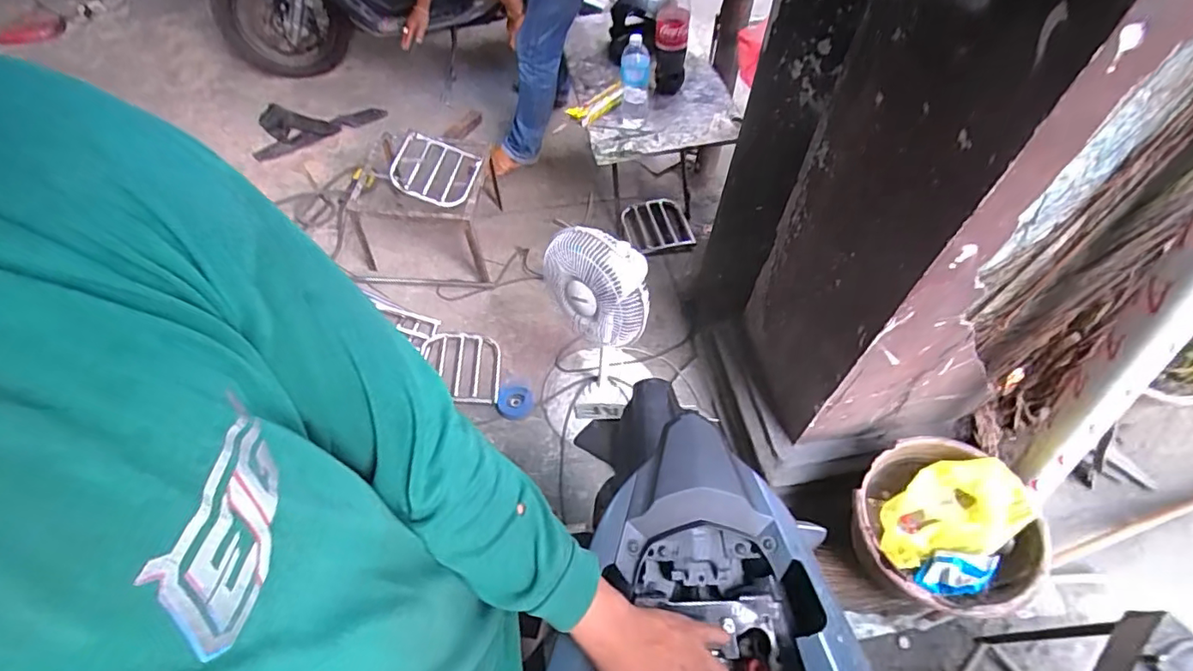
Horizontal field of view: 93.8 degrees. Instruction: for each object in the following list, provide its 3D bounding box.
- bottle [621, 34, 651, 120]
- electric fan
[{"bbox_3d":[0.108,-0.728,1.550,0.083,0.201,0.068,5,56,2],"label":"bottle"},{"bbox_3d":[-0.019,-0.017,1.378,0.256,0.676,0.288,1,56,0],"label":"electric fan"}]

